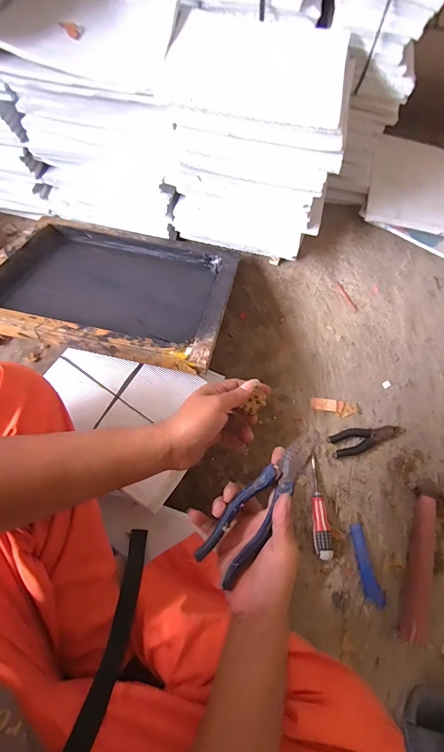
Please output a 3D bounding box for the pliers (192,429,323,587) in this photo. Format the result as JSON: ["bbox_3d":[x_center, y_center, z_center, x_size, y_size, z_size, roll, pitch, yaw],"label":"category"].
[{"bbox_3d":[0.049,0.140,0.419,0.050,0.013,0.190,37,77,13],"label":"pliers"}]

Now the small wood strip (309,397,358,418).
[{"bbox_3d":[0.229,0.063,0.752,0.094,0.015,0.032,12,73,6],"label":"small wood strip"}]

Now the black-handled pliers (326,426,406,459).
[{"bbox_3d":[0.286,0.120,0.732,0.153,0.017,0.047,-17,72,-3],"label":"black-handled pliers"}]

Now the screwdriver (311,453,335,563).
[{"bbox_3d":[0.175,0.238,0.684,0.033,0.035,0.179,-6,72,0],"label":"screwdriver"}]

